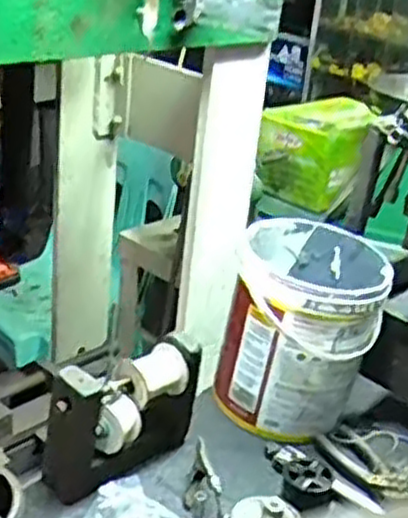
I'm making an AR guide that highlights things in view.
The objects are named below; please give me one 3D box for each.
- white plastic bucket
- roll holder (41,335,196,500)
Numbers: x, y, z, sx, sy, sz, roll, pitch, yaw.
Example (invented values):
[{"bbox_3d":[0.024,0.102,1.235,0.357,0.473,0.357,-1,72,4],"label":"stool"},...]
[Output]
[{"bbox_3d":[0.118,0.082,0.938,0.163,0.195,0.173,6,25,-3],"label":"white plastic bucket"},{"bbox_3d":[-0.079,0.161,0.802,0.068,0.146,0.169,23,30,30],"label":"roll holder"}]

